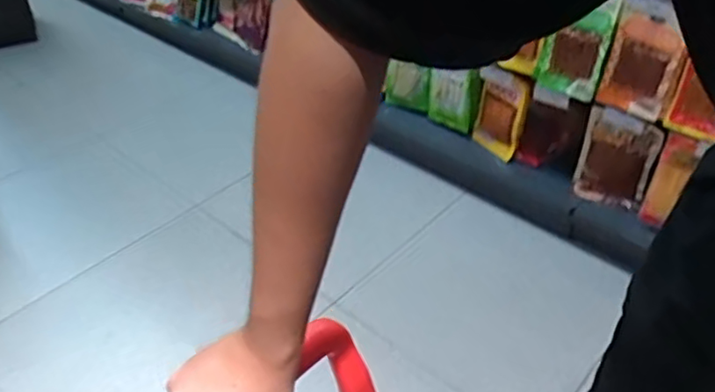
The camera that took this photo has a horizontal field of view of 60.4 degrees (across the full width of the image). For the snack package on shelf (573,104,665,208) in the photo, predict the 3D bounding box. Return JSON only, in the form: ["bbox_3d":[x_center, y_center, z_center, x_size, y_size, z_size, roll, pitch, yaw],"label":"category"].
[{"bbox_3d":[0.742,-0.106,1.769,0.195,0.305,0.052,25,46,26],"label":"snack package on shelf"}]

